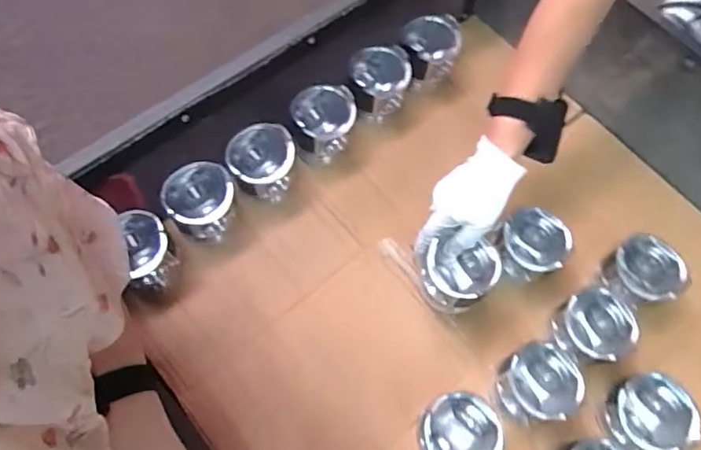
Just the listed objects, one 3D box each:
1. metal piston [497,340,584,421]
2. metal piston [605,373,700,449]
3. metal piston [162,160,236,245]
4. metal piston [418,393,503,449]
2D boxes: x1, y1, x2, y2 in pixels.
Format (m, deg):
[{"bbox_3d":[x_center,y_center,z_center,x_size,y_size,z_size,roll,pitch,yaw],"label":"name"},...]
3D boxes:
[{"bbox_3d":[0.213,0.183,0.639,0.082,0.070,0.080,1,65,-2],"label":"metal piston"},{"bbox_3d":[0.333,0.216,0.628,0.077,0.064,0.082,1,65,-2],"label":"metal piston"},{"bbox_3d":[-0.183,-0.023,0.701,0.082,0.090,0.075,-24,68,-12],"label":"metal piston"},{"bbox_3d":[0.118,0.231,0.610,0.078,0.079,0.079,1,65,-2],"label":"metal piston"}]

